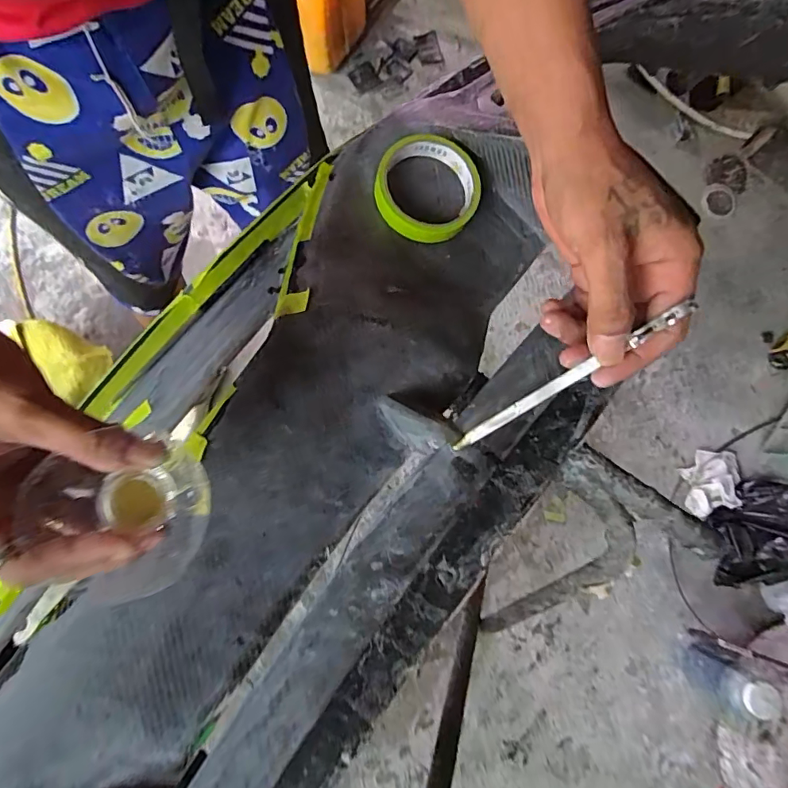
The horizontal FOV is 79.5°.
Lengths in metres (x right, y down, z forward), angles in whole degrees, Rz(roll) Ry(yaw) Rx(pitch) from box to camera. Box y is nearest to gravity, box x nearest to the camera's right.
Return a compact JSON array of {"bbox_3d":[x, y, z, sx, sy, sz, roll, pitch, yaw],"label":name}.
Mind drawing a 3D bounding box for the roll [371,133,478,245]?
[{"bbox_3d":[0.029,-0.175,0.404,0.085,0.029,0.091,0,79,-1],"label":"roll"}]

